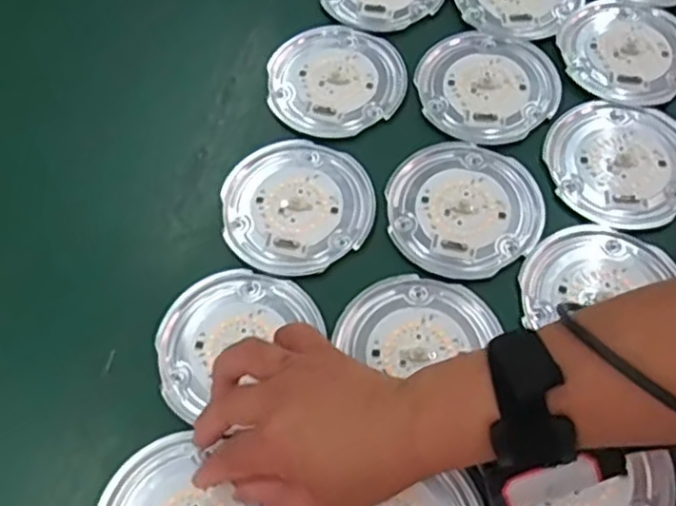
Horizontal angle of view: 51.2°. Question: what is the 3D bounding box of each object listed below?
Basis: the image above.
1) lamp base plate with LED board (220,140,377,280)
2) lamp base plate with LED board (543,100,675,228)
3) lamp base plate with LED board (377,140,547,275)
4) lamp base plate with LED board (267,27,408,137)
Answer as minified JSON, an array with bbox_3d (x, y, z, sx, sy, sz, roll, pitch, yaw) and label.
[{"bbox_3d":[-0.029,-0.035,0.494,0.104,0.005,0.101,-1,63,3],"label":"lamp base plate with LED board"},{"bbox_3d":[0.203,-0.067,0.493,0.103,0.015,0.096,-1,63,3],"label":"lamp base plate with LED board"},{"bbox_3d":[0.086,-0.033,0.486,0.102,0.004,0.100,-1,63,3],"label":"lamp base plate with LED board"},{"bbox_3d":[0.000,-0.134,0.536,0.102,0.017,0.086,-21,64,-7],"label":"lamp base plate with LED board"}]

